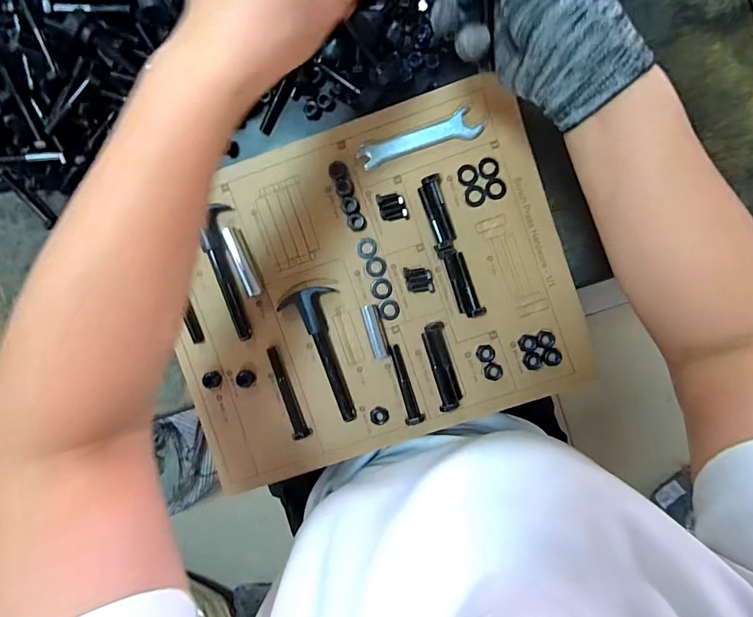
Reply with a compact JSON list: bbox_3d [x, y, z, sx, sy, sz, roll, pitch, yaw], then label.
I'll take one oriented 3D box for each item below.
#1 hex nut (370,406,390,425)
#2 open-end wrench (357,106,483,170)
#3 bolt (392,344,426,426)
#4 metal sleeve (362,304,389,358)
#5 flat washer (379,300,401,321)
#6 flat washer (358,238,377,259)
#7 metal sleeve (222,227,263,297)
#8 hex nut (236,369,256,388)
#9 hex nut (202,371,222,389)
[{"bbox_3d":[0.003,0.103,0.395,0.017,0.005,0.016,-3,93,3],"label":"hex nut"},{"bbox_3d":[0.039,-0.156,0.381,0.112,0.005,0.027,-15,92,3],"label":"open-end wrench"},{"bbox_3d":[0.028,0.071,0.391,0.016,0.015,0.074,-16,83,6],"label":"bolt"},{"bbox_3d":[0.000,0.021,0.389,0.015,0.017,0.049,-15,92,3],"label":"metal sleeve"},{"bbox_3d":[0.013,0.002,0.395,0.019,0.004,0.019,0,93,3],"label":"flat washer"},{"bbox_3d":[-0.009,-0.057,0.389,0.018,0.004,0.020,-3,93,3],"label":"flat washer"},{"bbox_3d":[-0.126,-0.044,0.392,0.015,0.015,0.066,-18,92,3],"label":"metal sleeve"},{"bbox_3d":[-0.126,0.068,0.401,0.016,0.012,0.017,-38,91,4],"label":"hex nut"},{"bbox_3d":[-0.161,0.070,0.404,0.017,0.006,0.016,-11,92,3],"label":"hex nut"}]

